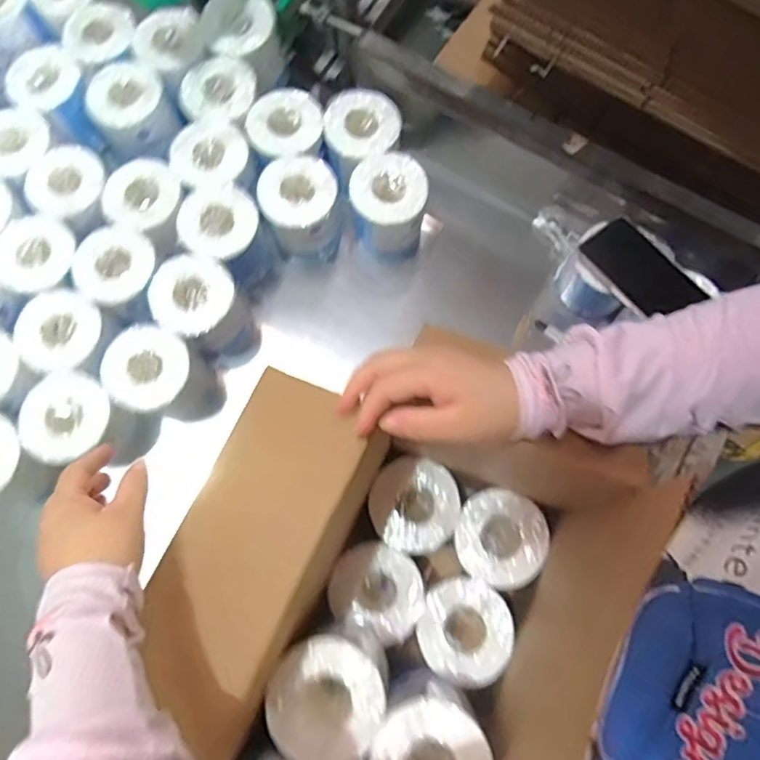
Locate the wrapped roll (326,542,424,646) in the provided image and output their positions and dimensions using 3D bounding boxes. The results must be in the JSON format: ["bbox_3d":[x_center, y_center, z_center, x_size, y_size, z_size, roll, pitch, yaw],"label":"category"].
[{"bbox_3d":[0.001,0.234,0.624,0.094,0.075,0.094,25,77,6],"label":"wrapped roll"}]

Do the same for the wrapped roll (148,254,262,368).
[{"bbox_3d":[-0.231,-0.087,0.753,0.100,0.159,0.095,0,76,0],"label":"wrapped roll"}]

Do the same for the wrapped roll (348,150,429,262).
[{"bbox_3d":[0.012,-0.235,0.783,0.098,0.138,0.099,1,76,0],"label":"wrapped roll"}]

